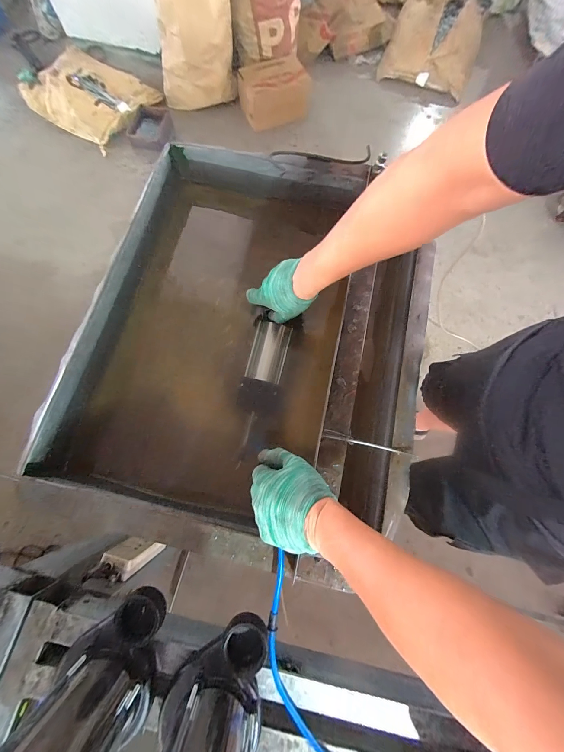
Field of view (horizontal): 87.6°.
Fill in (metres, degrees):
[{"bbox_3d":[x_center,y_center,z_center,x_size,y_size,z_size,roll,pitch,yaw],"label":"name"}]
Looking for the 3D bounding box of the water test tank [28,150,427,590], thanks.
[{"bbox_3d":[-0.056,-0.089,0.630,0.605,0.242,0.706,13,76,2],"label":"water test tank"}]

